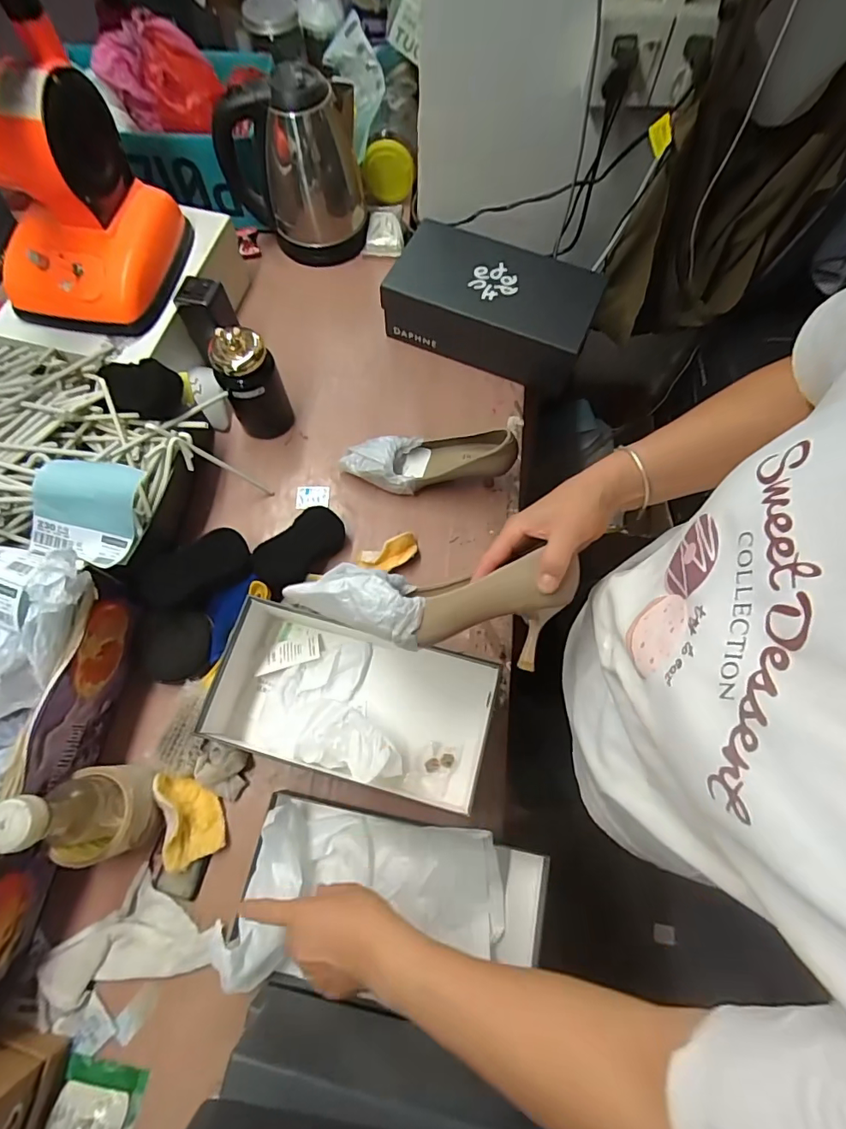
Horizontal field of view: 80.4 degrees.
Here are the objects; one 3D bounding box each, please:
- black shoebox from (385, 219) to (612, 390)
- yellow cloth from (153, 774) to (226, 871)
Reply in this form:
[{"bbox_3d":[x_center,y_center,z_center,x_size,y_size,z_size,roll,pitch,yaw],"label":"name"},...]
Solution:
[{"bbox_3d":[0.108,-0.399,0.764,0.295,0.099,0.166,22,70,6],"label":"black shoebox"},{"bbox_3d":[-0.254,0.271,0.542,0.058,0.033,0.094,-17,71,-8],"label":"yellow cloth"}]

